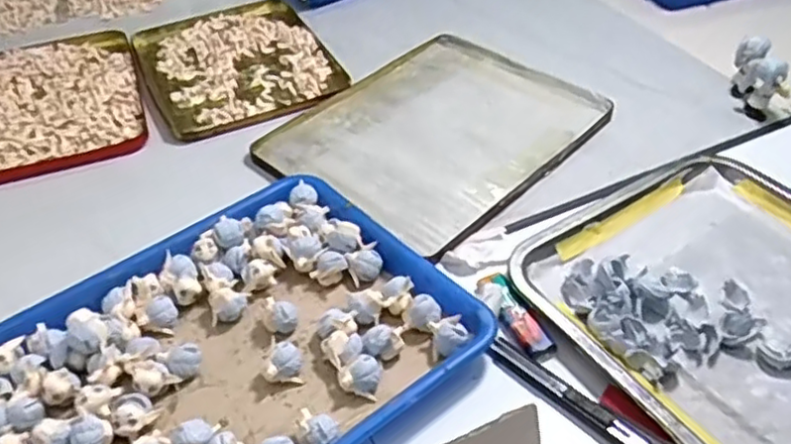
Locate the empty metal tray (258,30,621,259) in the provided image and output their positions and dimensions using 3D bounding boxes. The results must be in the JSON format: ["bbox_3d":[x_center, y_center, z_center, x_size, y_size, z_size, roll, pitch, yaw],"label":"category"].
[{"bbox_3d":[0.034,-0.092,0.671,0.276,0.024,0.240,-34,51,-29],"label":"empty metal tray"}]

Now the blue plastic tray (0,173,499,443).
[{"bbox_3d":[-0.125,0.092,0.472,0.328,0.036,0.242,-32,51,-28],"label":"blue plastic tray"}]

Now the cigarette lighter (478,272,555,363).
[{"bbox_3d":[0.089,0.066,0.511,0.023,0.007,0.080,-19,46,-16],"label":"cigarette lighter"}]

